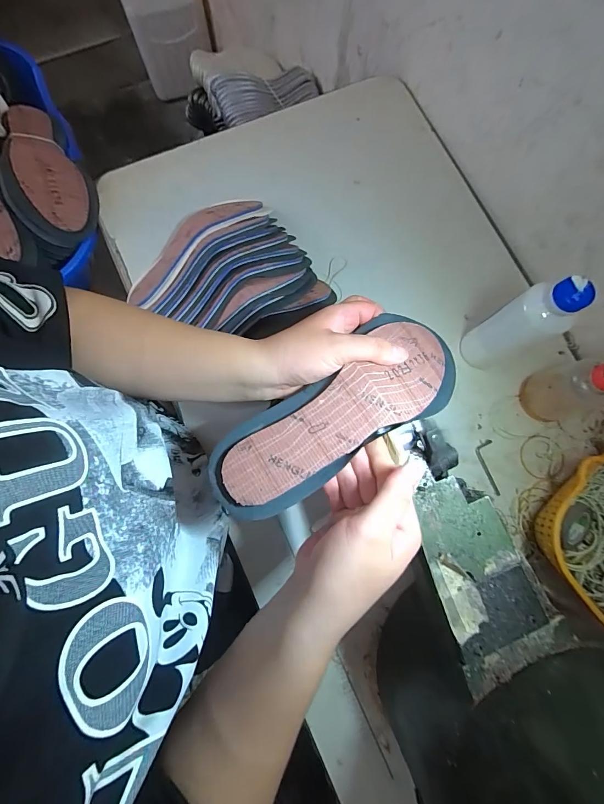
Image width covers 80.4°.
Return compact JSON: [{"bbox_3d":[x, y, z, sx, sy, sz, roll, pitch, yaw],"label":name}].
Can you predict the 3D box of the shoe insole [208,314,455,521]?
[{"bbox_3d":[0.031,0.004,0.295,0.235,0.032,0.087,-33,80,-10],"label":"shoe insole"}]

